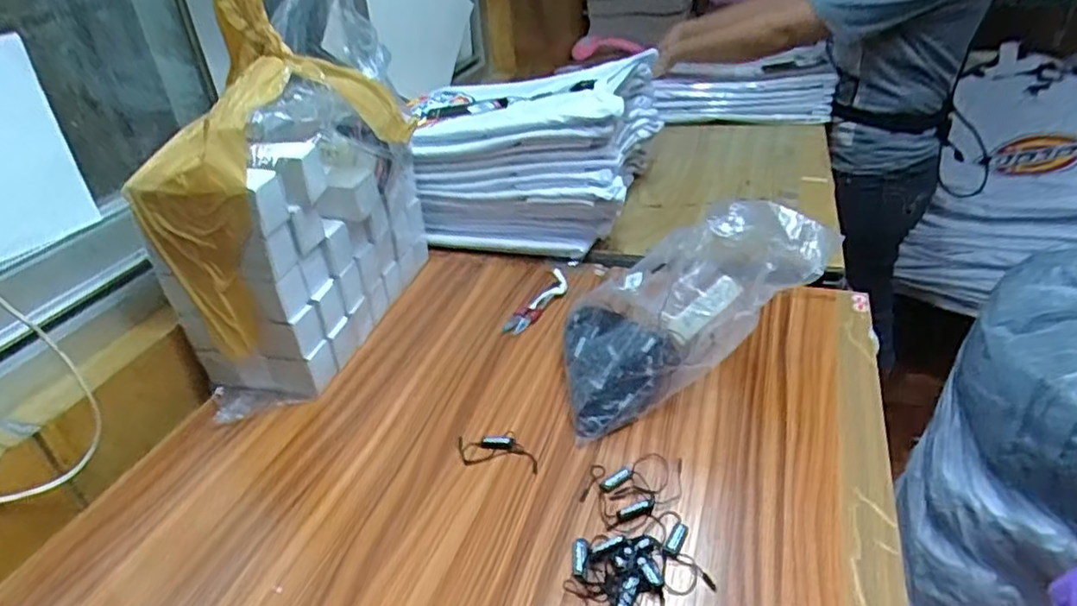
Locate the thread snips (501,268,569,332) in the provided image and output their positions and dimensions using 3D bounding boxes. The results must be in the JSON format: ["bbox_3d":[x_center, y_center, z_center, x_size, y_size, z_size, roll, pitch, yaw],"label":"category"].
[{"bbox_3d":[0.004,-0.003,0.731,0.031,0.015,0.125,14,37,27],"label":"thread snips"}]

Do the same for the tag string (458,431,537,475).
[{"bbox_3d":[-0.035,0.123,0.546,0.069,0.008,0.036,-1,32,6],"label":"tag string"}]

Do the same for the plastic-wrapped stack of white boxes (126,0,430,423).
[{"bbox_3d":[-0.232,-0.134,0.637,0.131,0.369,0.297,8,34,19],"label":"plastic-wrapped stack of white boxes"}]

